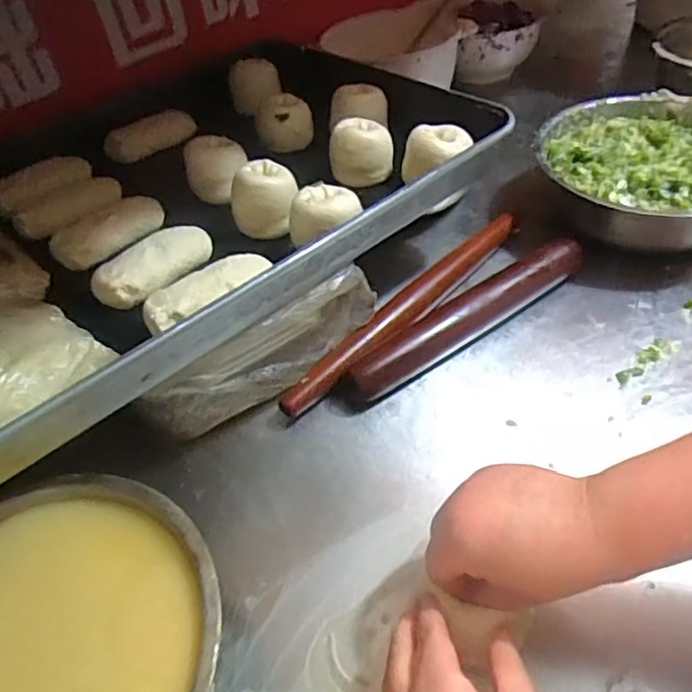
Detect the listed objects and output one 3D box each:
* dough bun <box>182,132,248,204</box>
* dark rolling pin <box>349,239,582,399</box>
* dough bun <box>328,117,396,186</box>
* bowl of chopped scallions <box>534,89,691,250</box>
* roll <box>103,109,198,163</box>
[{"bbox_3d":[-0.121,-0.164,0.573,0.056,0.044,0.056,-14,45,-5],"label":"dough bun"},{"bbox_3d":[0.116,-0.032,0.558,0.249,0.033,0.041,-31,49,-20],"label":"dark rolling pin"},{"bbox_3d":[0.016,-0.182,0.574,0.053,0.049,0.053,5,47,14],"label":"dough bun"},{"bbox_3d":[0.320,-0.182,0.645,0.225,0.067,0.230,-5,45,5],"label":"bowl of chopped scallions"},{"bbox_3d":[-0.213,-0.234,0.674,0.102,0.030,0.026,-37,51,-25],"label":"roll"}]

